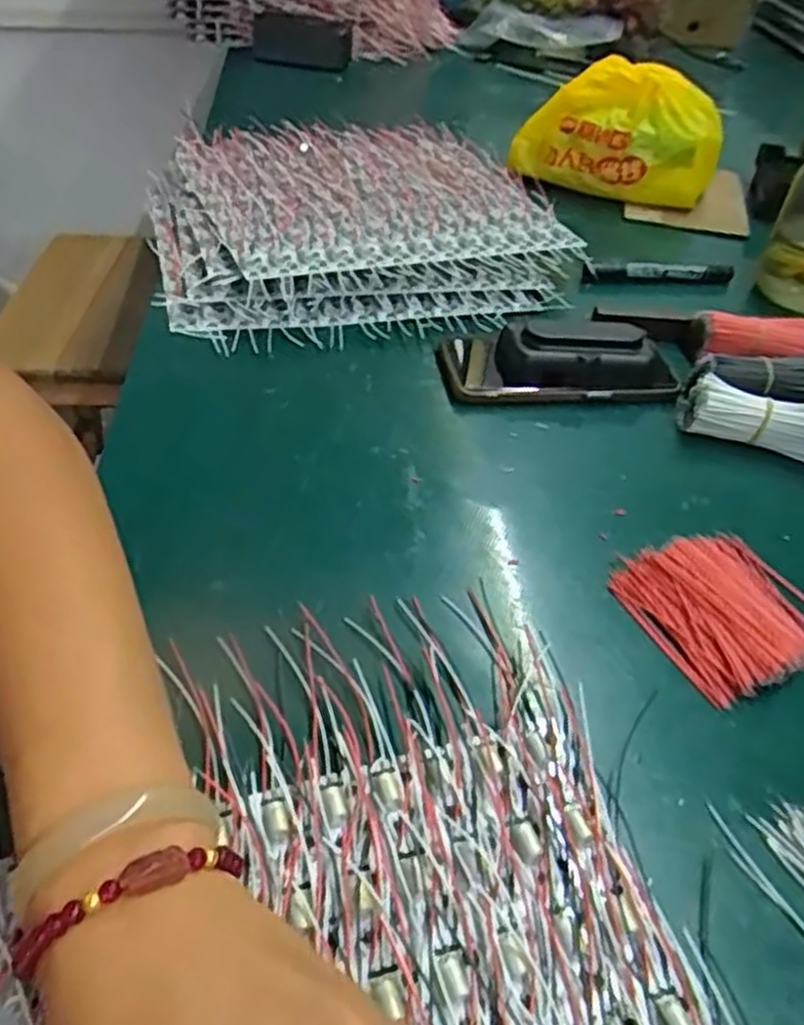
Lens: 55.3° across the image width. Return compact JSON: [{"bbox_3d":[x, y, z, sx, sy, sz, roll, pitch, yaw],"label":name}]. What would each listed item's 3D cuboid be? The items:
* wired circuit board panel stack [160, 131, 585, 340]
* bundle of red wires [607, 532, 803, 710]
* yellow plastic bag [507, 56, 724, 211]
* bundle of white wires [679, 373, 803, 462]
[{"bbox_3d":[-0.048,-0.269,0.689,0.337,0.052,0.337,-8,46,-16],"label":"wired circuit board panel stack"},{"bbox_3d":[0.168,0.048,0.395,0.097,0.014,0.090,-14,47,-21],"label":"bundle of red wires"},{"bbox_3d":[0.217,-0.381,0.791,0.205,0.132,0.056,15,46,11],"label":"yellow plastic bag"},{"bbox_3d":[0.233,-0.061,0.502,0.090,0.044,0.030,19,45,12],"label":"bundle of white wires"}]

